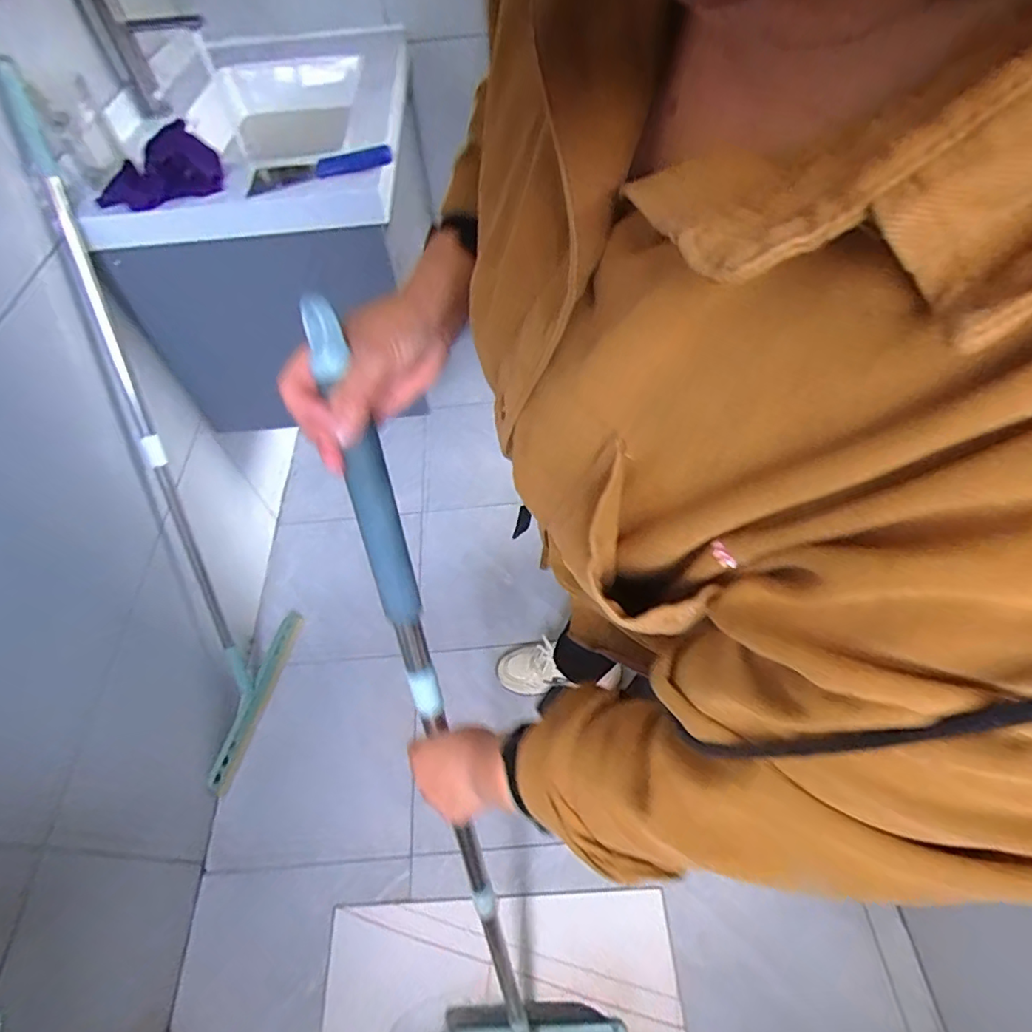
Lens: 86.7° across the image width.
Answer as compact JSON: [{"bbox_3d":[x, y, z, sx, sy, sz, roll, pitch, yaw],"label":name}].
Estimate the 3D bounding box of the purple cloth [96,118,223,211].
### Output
[{"bbox_3d":[-0.537,-0.516,0.824,0.181,0.069,0.137,-32,59,-18],"label":"purple cloth"}]

